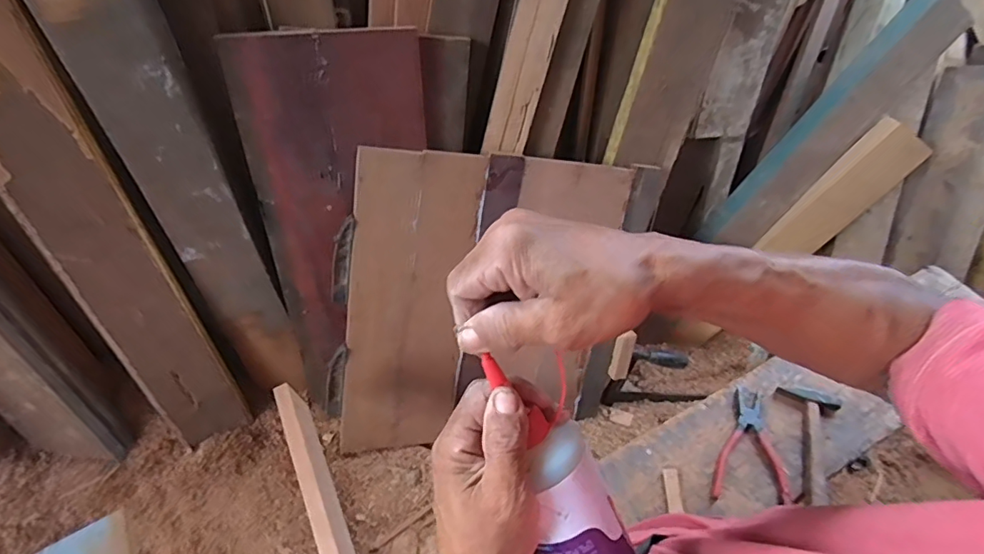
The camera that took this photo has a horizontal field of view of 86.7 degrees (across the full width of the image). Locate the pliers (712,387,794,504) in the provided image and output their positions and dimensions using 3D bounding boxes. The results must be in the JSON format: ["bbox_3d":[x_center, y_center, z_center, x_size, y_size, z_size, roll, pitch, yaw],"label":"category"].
[{"bbox_3d":[0.393,0.253,0.803,0.111,0.016,0.170,5,56,7],"label":"pliers"}]

